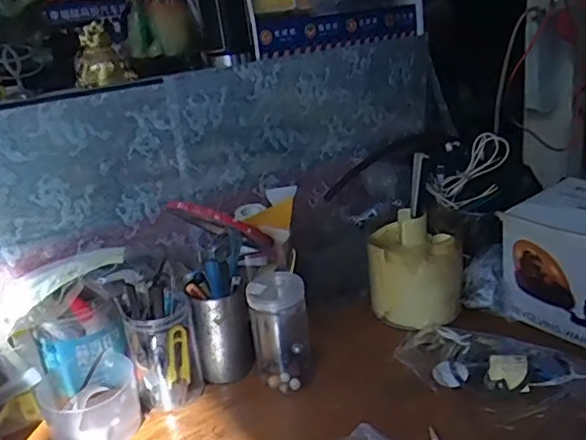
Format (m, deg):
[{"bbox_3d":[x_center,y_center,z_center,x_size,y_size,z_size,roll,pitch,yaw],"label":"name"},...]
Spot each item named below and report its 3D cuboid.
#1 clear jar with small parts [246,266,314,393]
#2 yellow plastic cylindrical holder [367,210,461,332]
[{"bbox_3d":[-0.013,0.128,0.637,0.063,0.123,0.060,-8,20,-3],"label":"clear jar with small parts"},{"bbox_3d":[0.157,0.067,0.738,0.116,0.126,0.082,10,26,38],"label":"yellow plastic cylindrical holder"}]

